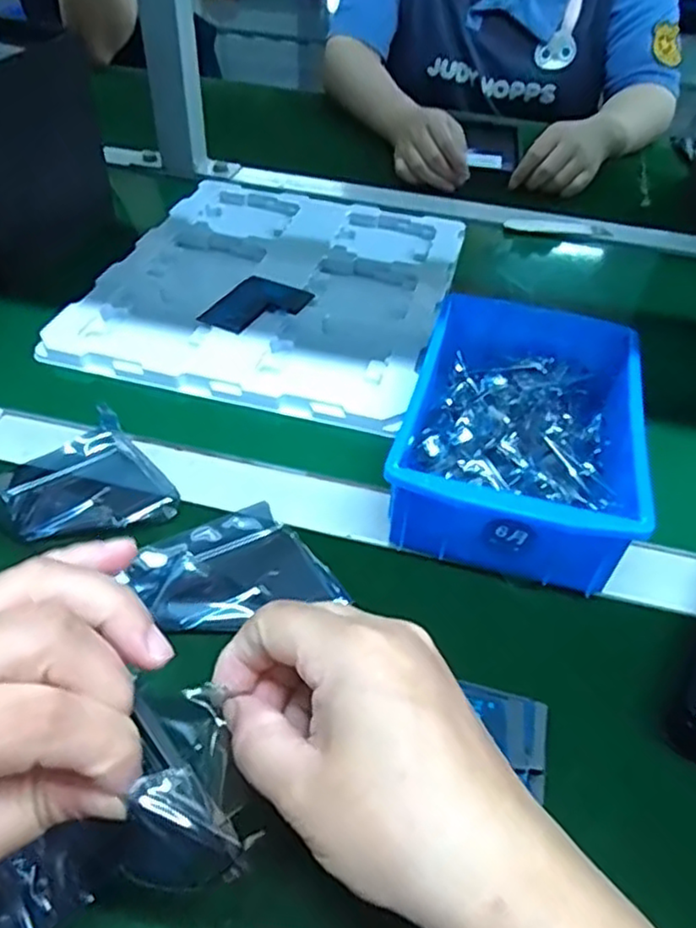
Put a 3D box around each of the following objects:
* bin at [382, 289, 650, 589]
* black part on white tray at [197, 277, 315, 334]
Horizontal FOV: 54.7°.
[{"bbox_3d":[0.106,-0.024,0.415,0.129,0.062,0.199,13,46,10],"label":"bin"},{"bbox_3d":[-0.073,-0.126,0.539,0.062,0.011,0.078,22,48,18],"label":"black part on white tray"}]

